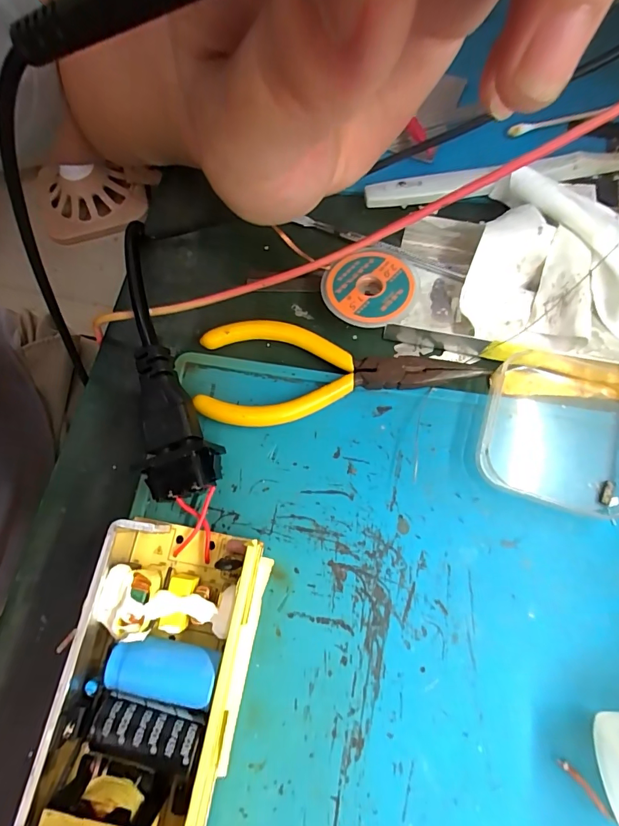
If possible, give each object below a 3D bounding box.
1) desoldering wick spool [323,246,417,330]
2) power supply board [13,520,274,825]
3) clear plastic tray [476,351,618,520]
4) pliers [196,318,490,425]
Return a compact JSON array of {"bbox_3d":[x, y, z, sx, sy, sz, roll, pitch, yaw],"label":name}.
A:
[{"bbox_3d":[0.028,-0.059,0.197,0.043,0.013,0.040,0,73,1],"label":"desoldering wick spool"},{"bbox_3d":[-0.054,0.094,0.144,0.061,0.024,0.101,11,74,5],"label":"power supply board"},{"bbox_3d":[0.111,0.007,0.174,0.067,0.012,0.065,18,74,7],"label":"clear plastic tray"},{"bbox_3d":[0.014,-0.020,0.187,0.127,0.009,0.049,-2,73,1],"label":"pliers"}]

